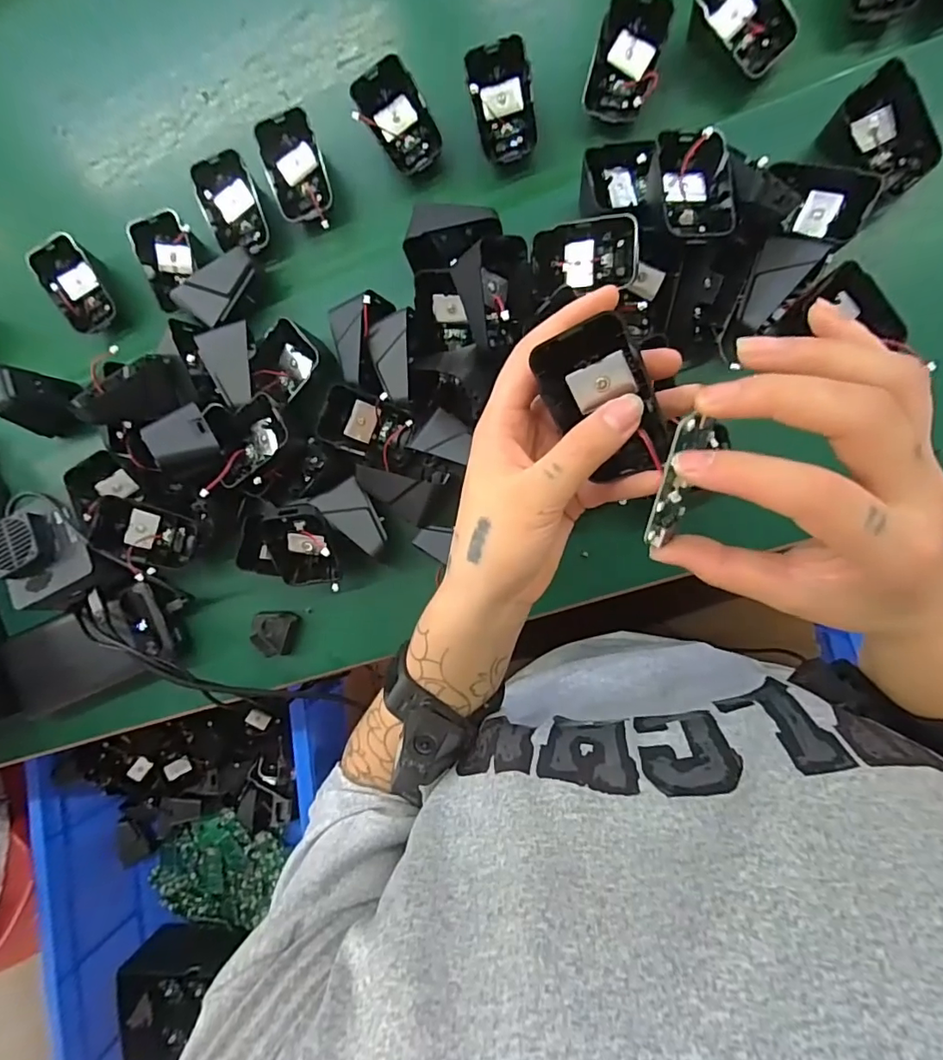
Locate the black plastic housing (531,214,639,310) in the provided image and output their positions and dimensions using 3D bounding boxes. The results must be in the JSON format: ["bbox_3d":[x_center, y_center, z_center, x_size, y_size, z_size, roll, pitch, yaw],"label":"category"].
[{"bbox_3d":[0.073,-0.178,0.346,0.066,0.030,0.041,-4,89,9],"label":"black plastic housing"}]

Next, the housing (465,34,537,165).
[{"bbox_3d":[0.024,-0.308,0.386,0.046,0.026,0.069,-11,120,13],"label":"housing"}]

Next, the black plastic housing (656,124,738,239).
[{"bbox_3d":[0.137,-0.210,0.329,0.041,0.024,0.067,-8,89,9],"label":"black plastic housing"}]

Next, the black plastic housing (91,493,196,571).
[{"bbox_3d":[-0.250,0.003,0.407,0.068,0.018,0.043,20,86,-30],"label":"black plastic housing"}]

